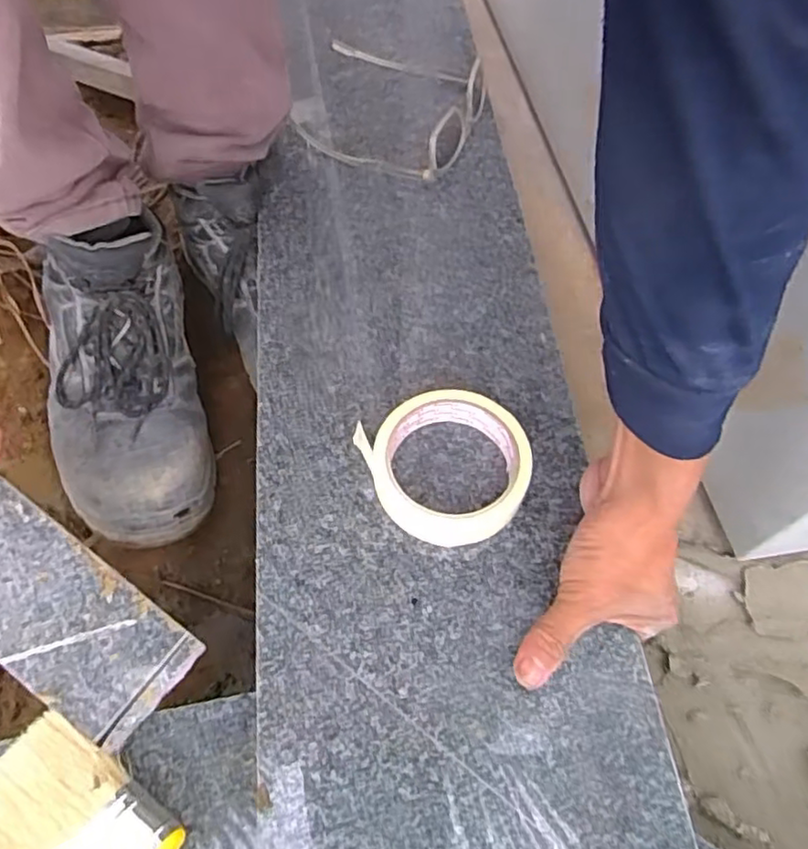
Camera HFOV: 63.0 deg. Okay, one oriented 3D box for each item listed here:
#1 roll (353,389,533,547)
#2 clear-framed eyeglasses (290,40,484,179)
[{"bbox_3d":[0.028,0.024,0.405,0.091,0.029,0.096,1,60,-1],"label":"roll"},{"bbox_3d":[-0.012,-0.293,0.582,0.153,0.040,0.157,16,62,11],"label":"clear-framed eyeglasses"}]

